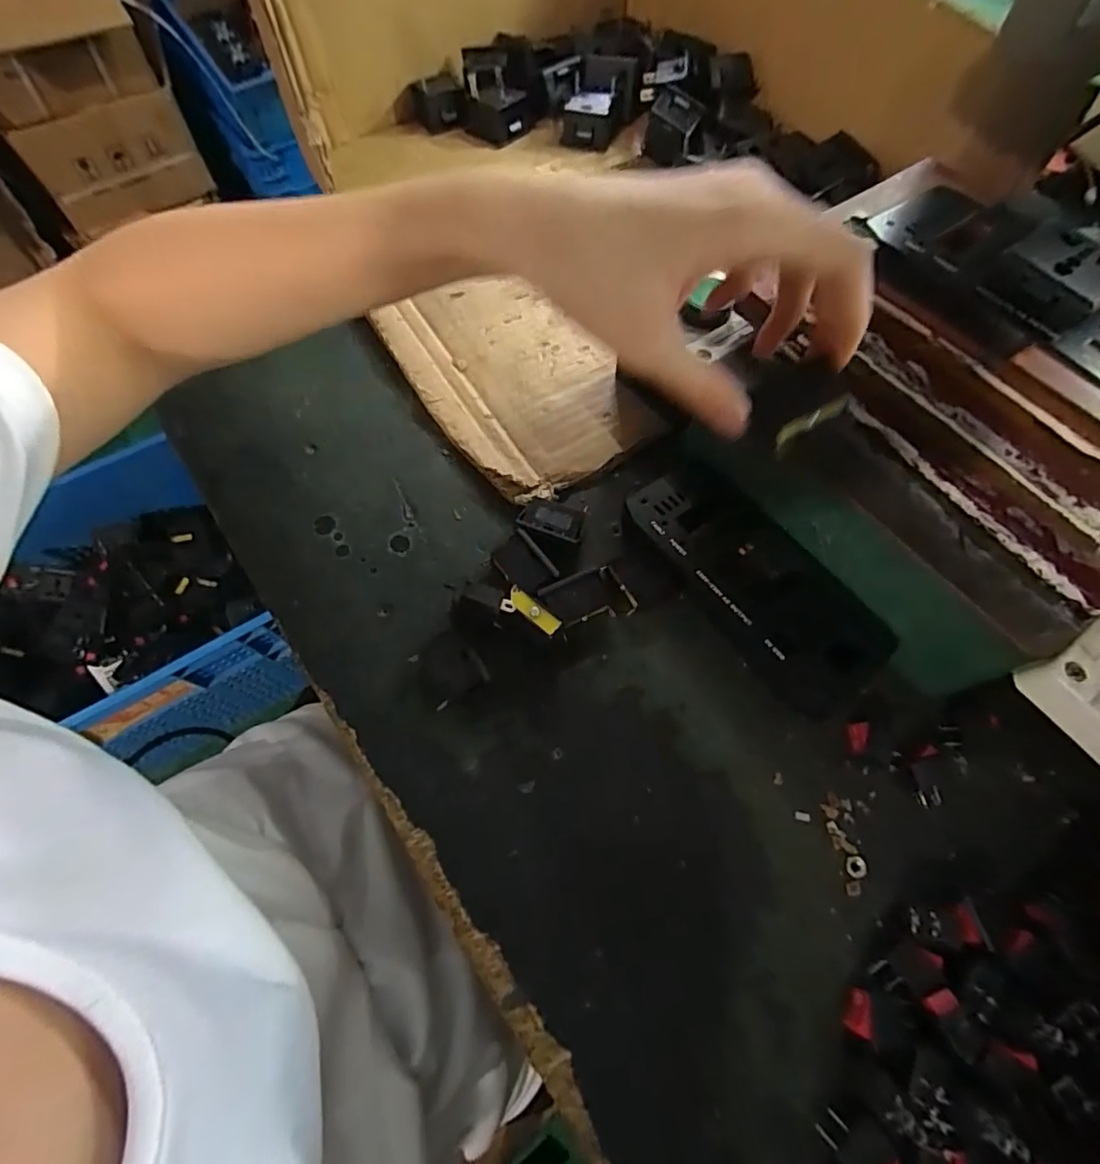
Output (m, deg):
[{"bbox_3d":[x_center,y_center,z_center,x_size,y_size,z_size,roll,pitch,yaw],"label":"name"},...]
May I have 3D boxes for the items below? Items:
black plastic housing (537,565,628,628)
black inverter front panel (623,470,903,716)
[{"bbox_3d":[0.018,0.009,0.291,0.043,0.009,0.025,-21,68,-9],"label":"black plastic housing"},{"bbox_3d":[0.105,-0.001,0.291,0.058,0.019,0.142,-37,71,-15],"label":"black inverter front panel"}]

